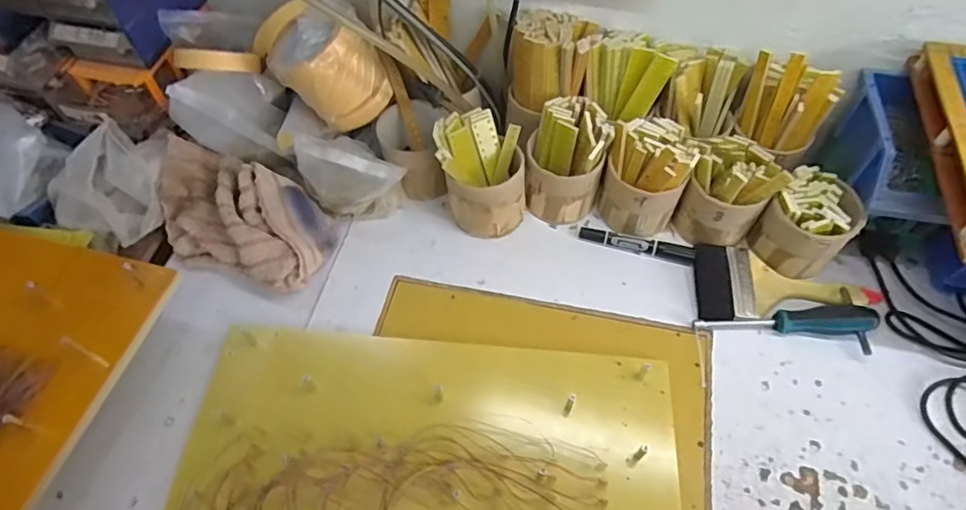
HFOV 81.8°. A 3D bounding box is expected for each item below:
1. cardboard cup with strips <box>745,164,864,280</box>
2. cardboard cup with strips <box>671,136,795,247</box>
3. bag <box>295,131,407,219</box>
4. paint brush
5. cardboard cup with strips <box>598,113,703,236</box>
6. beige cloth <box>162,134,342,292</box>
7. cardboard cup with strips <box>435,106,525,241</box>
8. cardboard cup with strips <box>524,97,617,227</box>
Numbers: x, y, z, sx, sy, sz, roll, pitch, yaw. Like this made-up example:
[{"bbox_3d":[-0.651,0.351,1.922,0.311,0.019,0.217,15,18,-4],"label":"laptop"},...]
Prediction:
[{"bbox_3d":[0.379,-0.035,0.656,0.087,0.098,0.088,0,57,0],"label":"cardboard cup with strips"},{"bbox_3d":[0.293,-0.076,0.679,0.090,0.110,0.095,0,57,0],"label":"cardboard cup with strips"},{"bbox_3d":[-0.165,-0.096,0.710,0.130,0.090,0.070,-2,57,-1],"label":"bag"},{"bbox_3d":[0.362,0.038,0.666,0.206,0.020,0.096,5,58,4],"label":"paint brush"},{"bbox_3d":[0.198,-0.094,0.686,0.093,0.126,0.085,0,57,0],"label":"cardboard cup with strips"},{"bbox_3d":[-0.302,-0.049,0.686,0.245,0.085,0.127,21,60,14],"label":"beige cloth"},{"bbox_3d":[0.000,-0.098,0.690,0.102,0.128,0.107,0,57,0],"label":"cardboard cup with strips"},{"bbox_3d":[0.103,-0.116,0.700,0.092,0.123,0.095,0,57,0],"label":"cardboard cup with strips"}]

